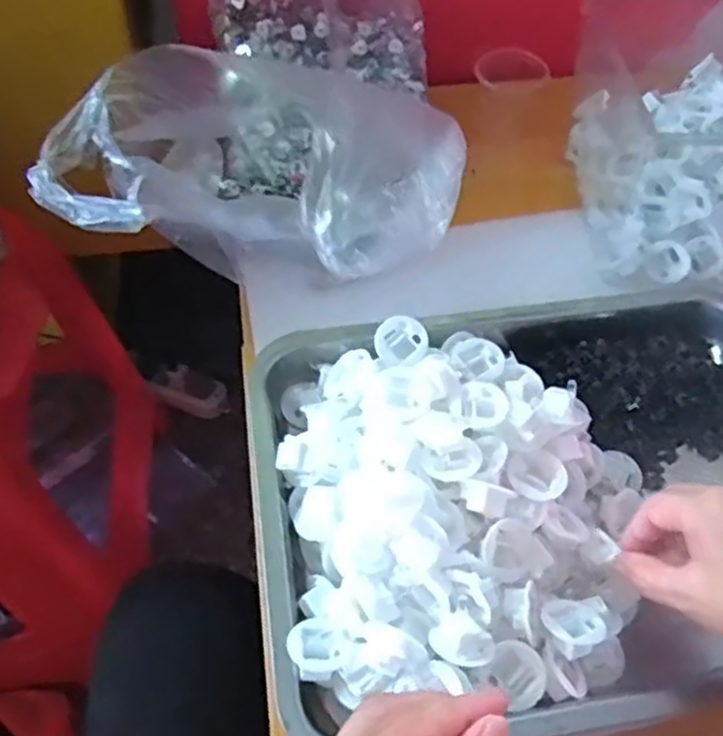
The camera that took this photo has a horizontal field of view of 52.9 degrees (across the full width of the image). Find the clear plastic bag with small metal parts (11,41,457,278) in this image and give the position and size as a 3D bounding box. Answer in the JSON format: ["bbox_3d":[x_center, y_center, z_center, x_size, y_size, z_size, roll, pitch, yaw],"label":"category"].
[{"bbox_3d":[-0.071,-0.152,0.556,0.284,0.138,0.197,9,55,3],"label":"clear plastic bag with small metal parts"}]

